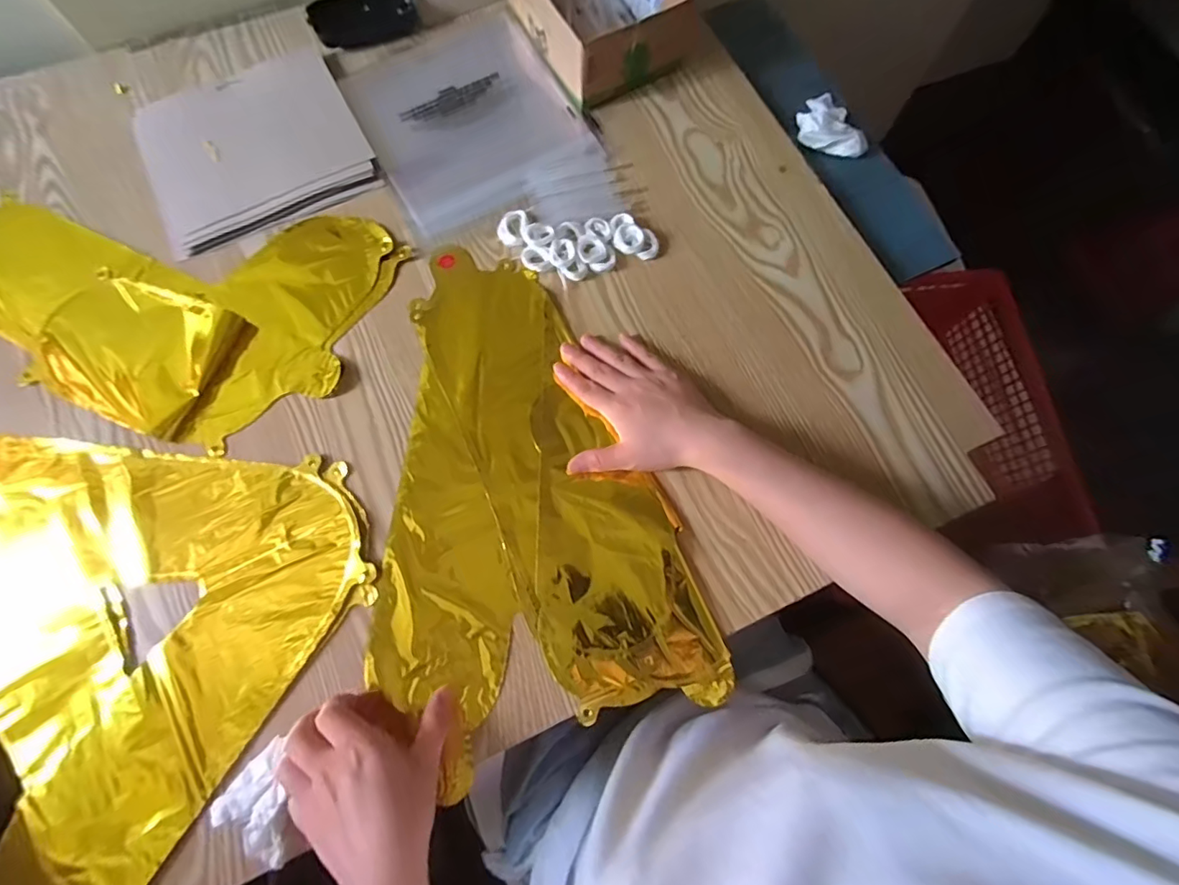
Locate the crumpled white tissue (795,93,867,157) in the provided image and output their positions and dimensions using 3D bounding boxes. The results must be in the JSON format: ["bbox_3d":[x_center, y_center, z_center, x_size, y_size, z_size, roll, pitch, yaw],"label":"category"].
[{"bbox_3d":[0.247,-0.336,0.544,0.056,0.026,0.088,-9,74,-3],"label":"crumpled white tissue"}]

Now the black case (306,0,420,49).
[{"bbox_3d":[-0.242,-0.461,0.564,0.108,0.025,0.044,-24,75,-7],"label":"black case"}]

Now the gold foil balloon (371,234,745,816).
[{"bbox_3d":[-0.073,0.029,0.443,0.246,0.008,0.412,-17,74,-5],"label":"gold foil balloon"}]

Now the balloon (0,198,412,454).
[{"bbox_3d":[-0.403,-0.136,0.476,0.395,0.011,0.231,14,74,4],"label":"balloon"}]

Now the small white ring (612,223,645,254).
[{"bbox_3d":[0.036,-0.191,0.491,0.028,0.013,0.029,0,74,0],"label":"small white ring"}]

